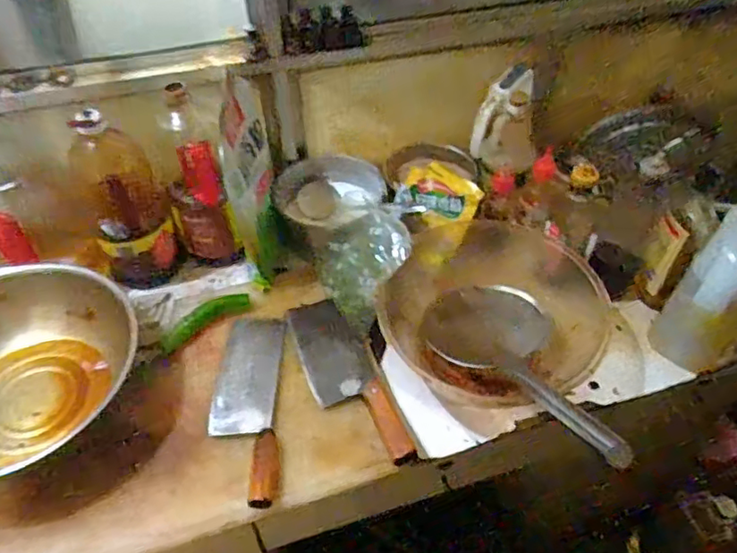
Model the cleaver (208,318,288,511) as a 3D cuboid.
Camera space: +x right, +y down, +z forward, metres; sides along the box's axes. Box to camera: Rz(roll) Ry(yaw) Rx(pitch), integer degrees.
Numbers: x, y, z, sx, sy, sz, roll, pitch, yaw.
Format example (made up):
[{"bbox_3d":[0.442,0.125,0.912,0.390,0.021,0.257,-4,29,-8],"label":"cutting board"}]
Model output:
[{"bbox_3d":[-0.157,0.164,0.752,0.088,0.028,0.259,-3,49,-1],"label":"cleaver"}]

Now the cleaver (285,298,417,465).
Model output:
[{"bbox_3d":[-0.029,0.132,0.769,0.087,0.023,0.262,-21,52,-17],"label":"cleaver"}]

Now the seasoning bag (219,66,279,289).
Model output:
[{"bbox_3d":[-0.169,-0.133,0.850,0.059,0.293,0.123,-8,19,-6],"label":"seasoning bag"}]

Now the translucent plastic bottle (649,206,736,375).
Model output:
[{"bbox_3d":[0.452,0.017,0.758,0.093,0.249,0.069,27,54,23],"label":"translucent plastic bottle"}]

